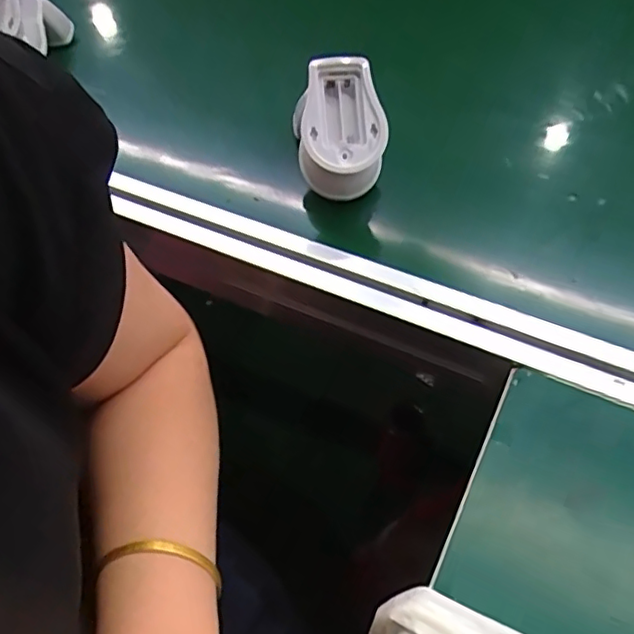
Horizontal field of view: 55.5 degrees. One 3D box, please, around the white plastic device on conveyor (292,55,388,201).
[{"bbox_3d":[0.017,-0.140,0.462,0.066,0.082,0.078,-3,53,1],"label":"white plastic device on conveyor"}]

